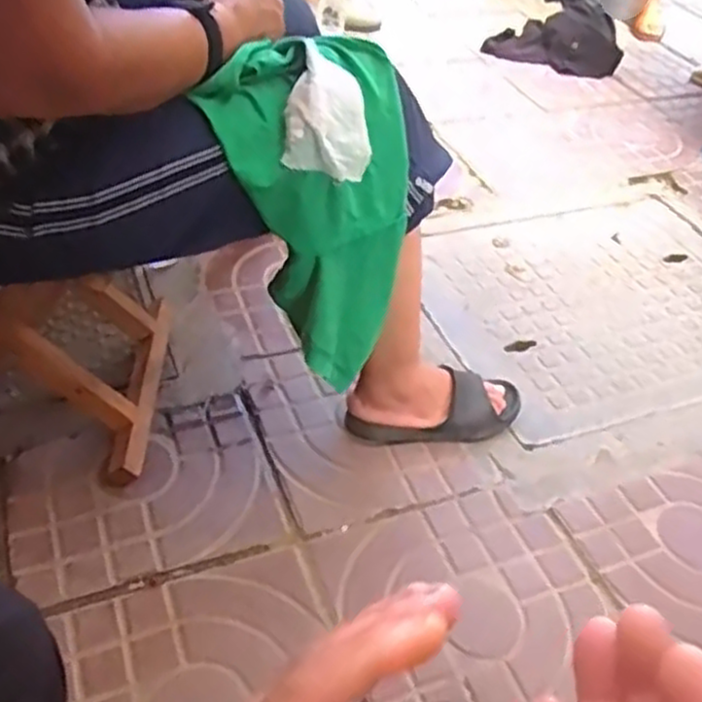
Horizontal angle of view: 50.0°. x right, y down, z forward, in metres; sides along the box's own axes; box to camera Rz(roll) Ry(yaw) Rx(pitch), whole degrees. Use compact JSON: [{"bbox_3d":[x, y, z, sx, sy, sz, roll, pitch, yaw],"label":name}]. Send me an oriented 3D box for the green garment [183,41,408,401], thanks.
[{"bbox_3d":[-0.025,-0.148,0.771,0.157,0.299,0.172,29,48,22],"label":"green garment"}]

